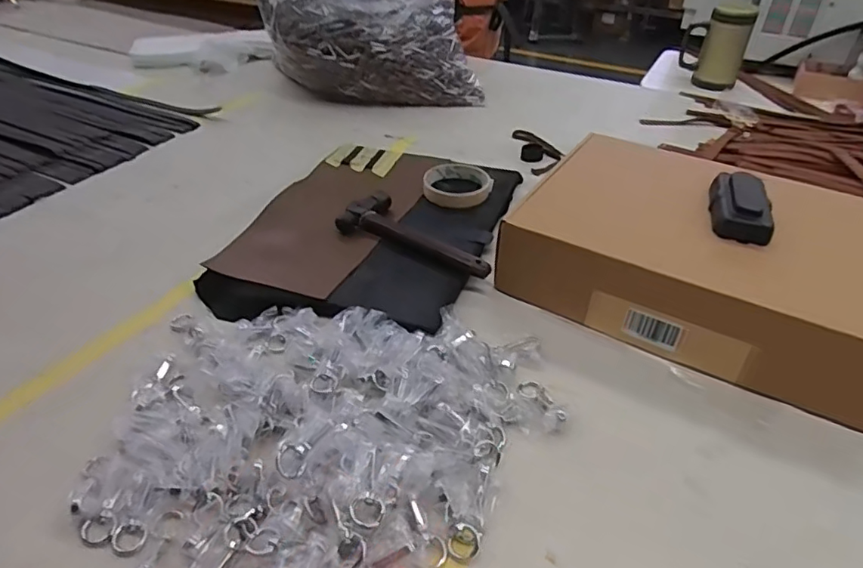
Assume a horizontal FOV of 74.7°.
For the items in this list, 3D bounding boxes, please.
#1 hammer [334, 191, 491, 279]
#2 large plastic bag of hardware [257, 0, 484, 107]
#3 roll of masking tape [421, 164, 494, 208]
[{"bbox_3d":[-0.011,-0.054,0.640,0.188,0.032,0.075,22,43,24],"label":"hammer"},{"bbox_3d":[-0.116,-0.513,1.065,0.344,0.221,0.395,-4,39,-7],"label":"large plastic bag of hardware"},{"bbox_3d":[0.034,-0.128,0.739,0.087,0.025,0.087,1,38,-1],"label":"roll of masking tape"}]

